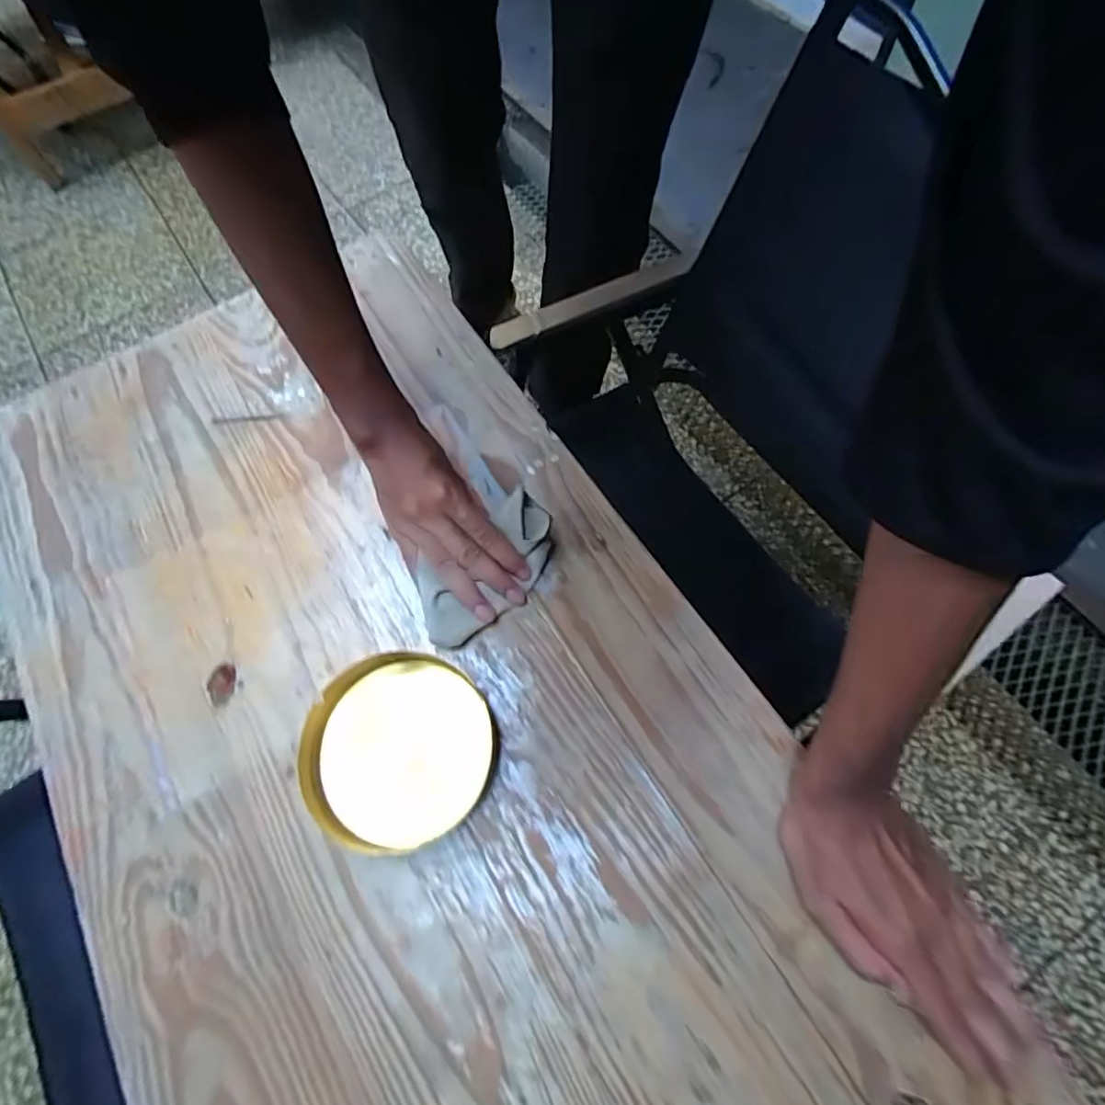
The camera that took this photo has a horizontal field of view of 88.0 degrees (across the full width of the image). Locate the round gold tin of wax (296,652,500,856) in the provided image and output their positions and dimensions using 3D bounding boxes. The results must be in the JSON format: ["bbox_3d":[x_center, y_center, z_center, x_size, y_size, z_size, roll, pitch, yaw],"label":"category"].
[{"bbox_3d":[-0.113,0.147,0.431,0.138,0.023,0.136,-1,67,2],"label":"round gold tin of wax"}]

